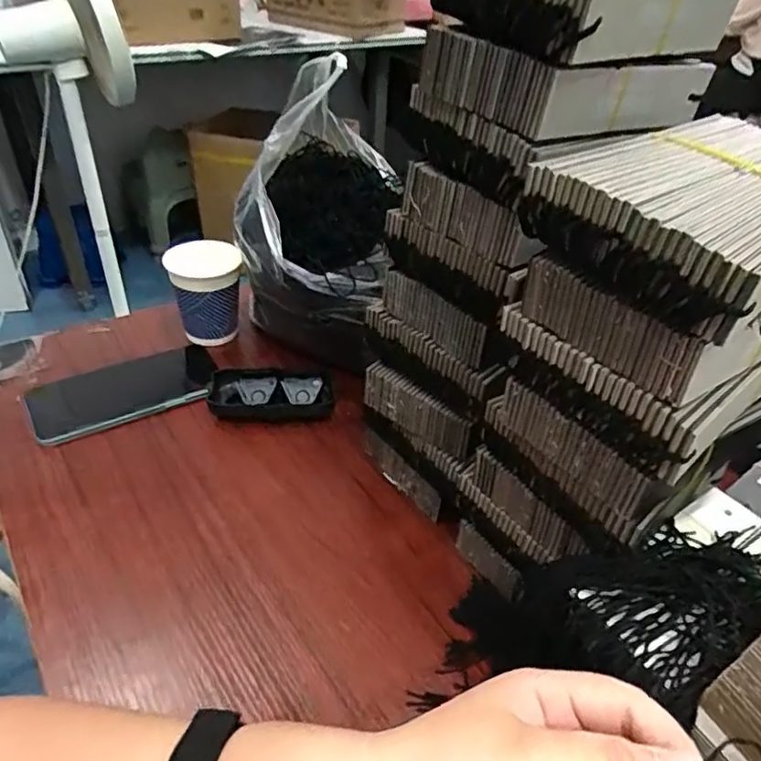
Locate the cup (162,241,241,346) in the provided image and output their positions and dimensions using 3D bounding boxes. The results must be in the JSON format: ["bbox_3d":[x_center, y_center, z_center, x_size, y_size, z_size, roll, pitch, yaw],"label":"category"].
[{"bbox_3d":[-0.173,-0.085,0.601,0.066,0.091,0.064,4,39,-3],"label":"cup"}]

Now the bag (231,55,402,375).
[{"bbox_3d":[-0.064,-0.140,0.563,0.126,0.229,0.199,1,39,-6],"label":"bag"}]

